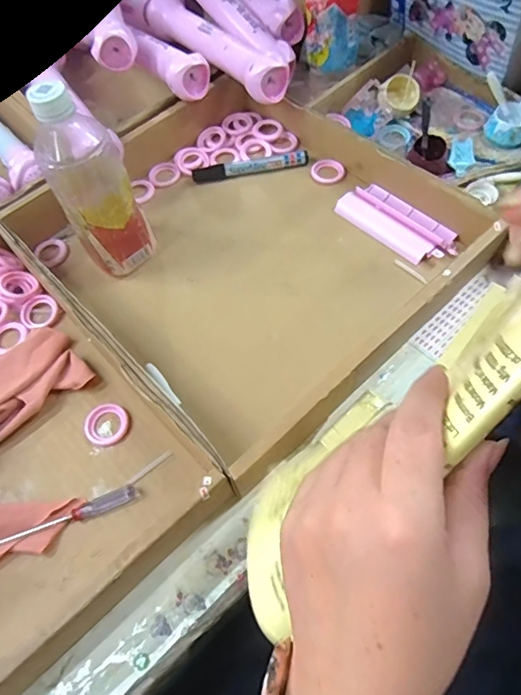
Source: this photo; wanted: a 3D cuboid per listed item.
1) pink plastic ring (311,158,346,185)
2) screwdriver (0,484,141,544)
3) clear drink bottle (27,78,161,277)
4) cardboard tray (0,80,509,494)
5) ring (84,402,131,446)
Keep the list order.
[{"bbox_3d":[0.077,-0.204,0.571,0.035,0.006,0.039,-38,65,-16],"label":"pink plastic ring"},{"bbox_3d":[-0.156,0.138,0.394,0.121,0.012,0.013,-22,62,-8],"label":"screwdriver"},{"bbox_3d":[-0.148,-0.139,0.448,0.065,0.182,0.053,-32,64,-13],"label":"clear drink bottle"},{"bbox_3d":[-0.017,-0.112,0.498,0.339,0.073,0.376,-41,69,-17],"label":"cardboard tray"},{"bbox_3d":[-0.134,0.066,0.432,0.038,0.004,0.038,-2,61,3],"label":"ring"}]

